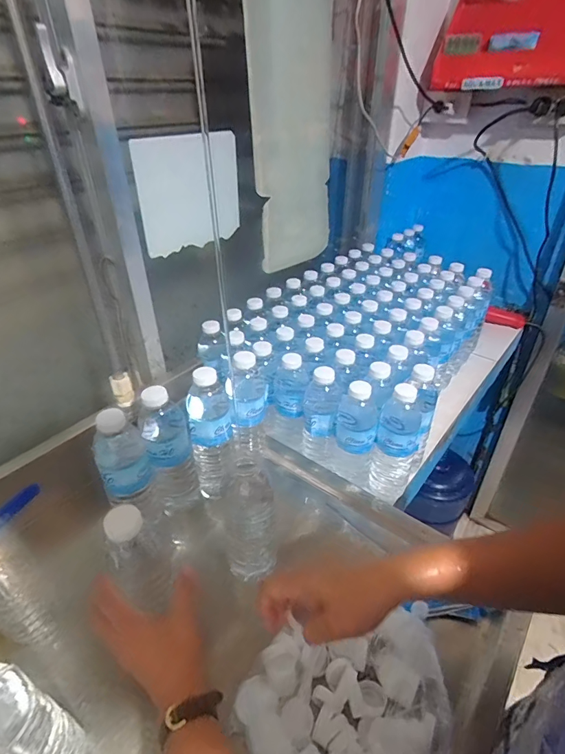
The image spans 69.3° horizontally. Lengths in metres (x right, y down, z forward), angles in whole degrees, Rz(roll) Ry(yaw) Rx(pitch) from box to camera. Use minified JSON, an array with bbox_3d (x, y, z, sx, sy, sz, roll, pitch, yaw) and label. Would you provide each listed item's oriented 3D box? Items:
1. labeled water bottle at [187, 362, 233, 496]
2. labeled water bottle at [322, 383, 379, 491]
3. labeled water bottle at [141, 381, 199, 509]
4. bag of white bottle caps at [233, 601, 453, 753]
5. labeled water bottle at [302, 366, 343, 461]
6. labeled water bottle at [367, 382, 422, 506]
[{"bbox_3d":[-0.099,0.076,0.586,0.062,0.185,0.056,-7,35,-9],"label":"labeled water bottle"},{"bbox_3d":[0.110,0.078,0.633,0.073,0.168,0.061,21,40,28],"label":"labeled water bottle"},{"bbox_3d":[-0.156,0.105,0.571,0.057,0.217,0.061,-15,37,-20],"label":"labeled water bottle"},{"bbox_3d":[0.064,0.316,0.403,0.185,0.039,0.196,18,39,25],"label":"bag of white bottle caps"},{"bbox_3d":[0.063,0.057,0.652,0.061,0.156,0.064,2,35,4],"label":"labeled water bottle"},{"bbox_3d":[0.180,0.097,0.638,0.068,0.202,0.070,12,37,17],"label":"labeled water bottle"}]

